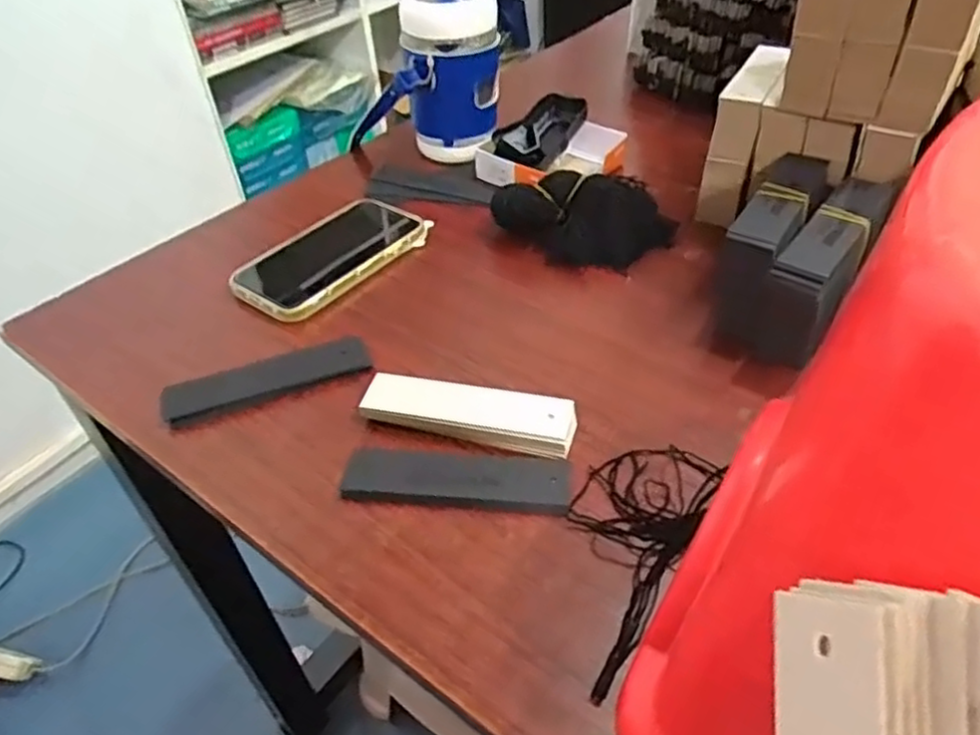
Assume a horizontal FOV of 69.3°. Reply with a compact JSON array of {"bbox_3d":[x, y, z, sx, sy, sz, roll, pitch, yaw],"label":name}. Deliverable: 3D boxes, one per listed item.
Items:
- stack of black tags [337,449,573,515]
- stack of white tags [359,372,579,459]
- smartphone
[{"bbox_3d":[-0.018,0.063,0.396,0.125,0.013,0.036,2,44,10],"label":"stack of black tags"},{"bbox_3d":[-0.014,0.026,0.422,0.128,0.010,0.041,11,50,12],"label":"stack of white tags"},{"bbox_3d":[-0.127,-0.093,0.568,0.079,0.014,0.163,31,52,27],"label":"smartphone"}]

